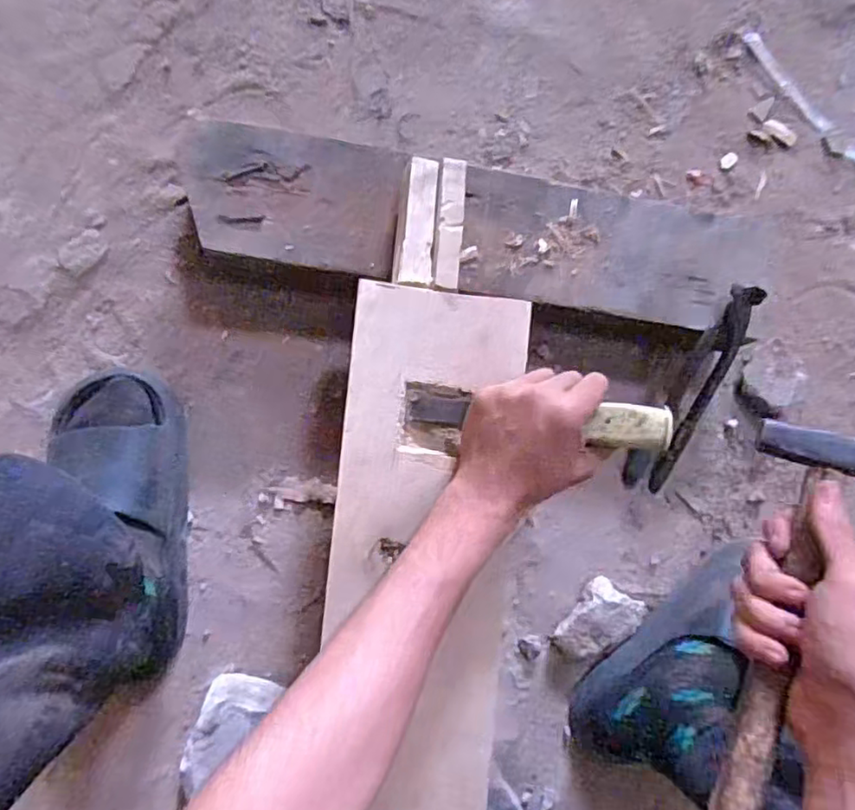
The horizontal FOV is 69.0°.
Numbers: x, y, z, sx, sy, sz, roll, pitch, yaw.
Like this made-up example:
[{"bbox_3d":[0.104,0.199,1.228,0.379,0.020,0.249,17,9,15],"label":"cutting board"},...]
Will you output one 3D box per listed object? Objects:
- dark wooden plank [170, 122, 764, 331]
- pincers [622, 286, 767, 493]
[{"bbox_3d":[0.059,-0.151,0.547,0.504,0.030,0.110,7,85,-7],"label":"dark wooden plank"},{"bbox_3d":[0.256,-0.012,0.597,0.053,0.022,0.213,20,111,-6],"label":"pincers"}]

